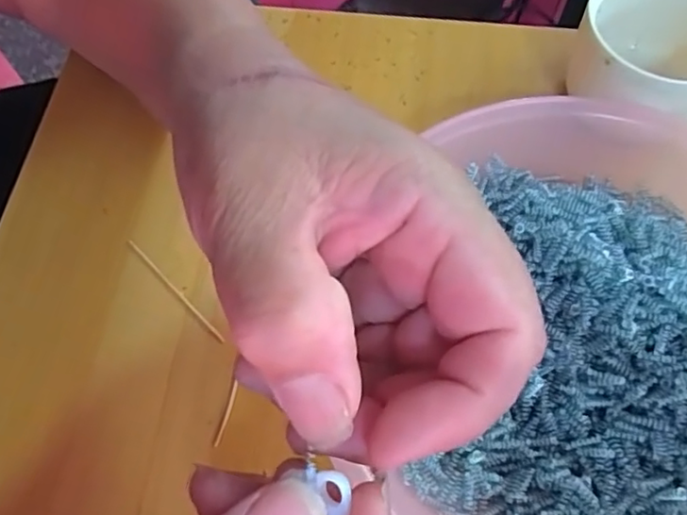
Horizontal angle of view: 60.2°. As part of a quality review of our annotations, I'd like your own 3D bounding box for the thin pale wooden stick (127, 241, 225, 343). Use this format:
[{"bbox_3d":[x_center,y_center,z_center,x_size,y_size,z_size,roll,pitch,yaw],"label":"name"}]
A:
[{"bbox_3d":[-0.070,0.013,0.246,0.004,0.004,0.063,-42,70,-17],"label":"thin pale wooden stick"}]

